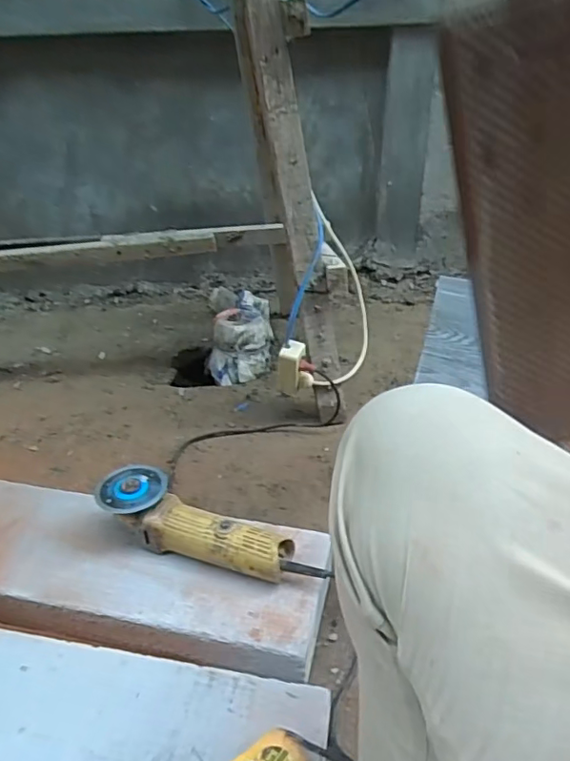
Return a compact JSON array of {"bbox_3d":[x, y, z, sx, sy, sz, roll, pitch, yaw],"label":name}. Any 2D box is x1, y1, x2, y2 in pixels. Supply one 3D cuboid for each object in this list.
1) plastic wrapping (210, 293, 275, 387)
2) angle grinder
[{"bbox_3d":[-0.115,-0.116,1.444,0.159,0.109,0.245,-1,31,0],"label":"plastic wrapping"},{"bbox_3d":[-0.106,0.204,0.777,0.326,0.089,0.095,9,33,17],"label":"angle grinder"}]

